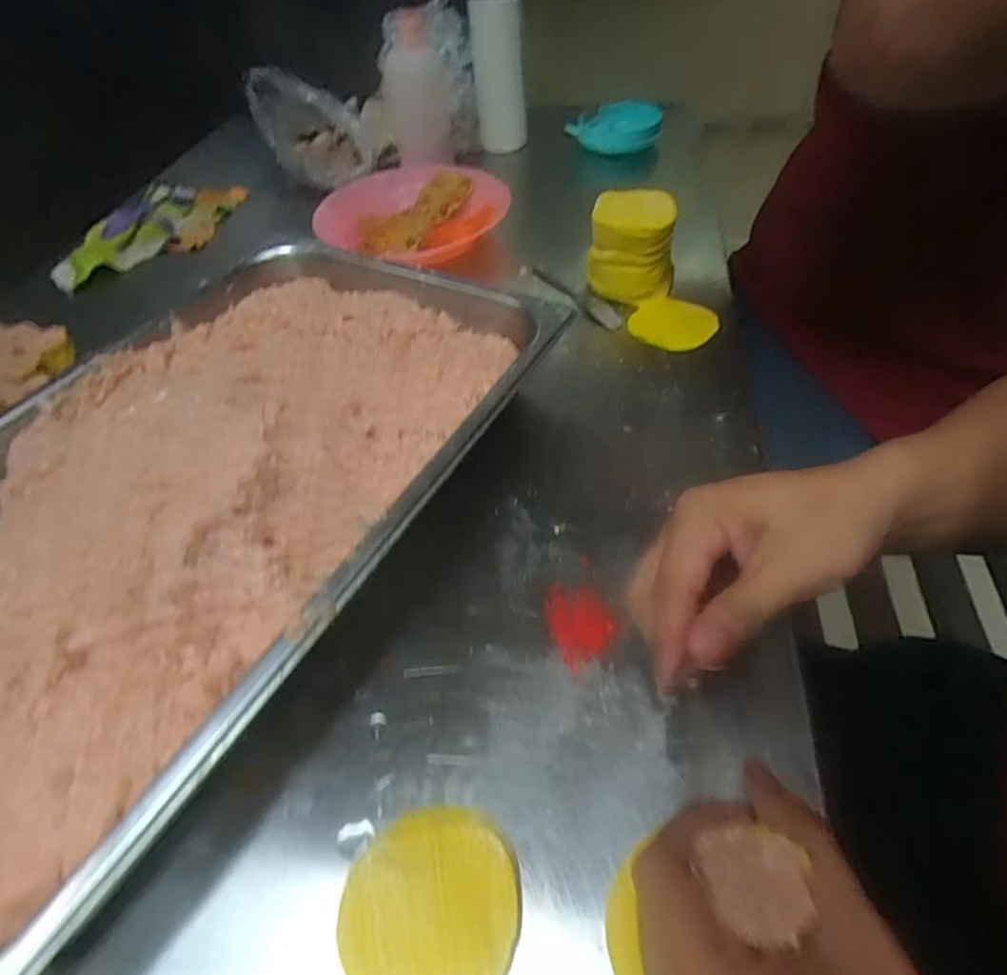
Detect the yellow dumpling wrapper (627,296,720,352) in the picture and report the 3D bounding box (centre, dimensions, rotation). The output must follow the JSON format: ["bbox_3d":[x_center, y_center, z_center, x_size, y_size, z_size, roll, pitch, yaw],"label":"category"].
[{"bbox_3d":[0.158,-0.153,0.568,0.076,0.004,0.069,-34,61,-18],"label":"yellow dumpling wrapper"}]

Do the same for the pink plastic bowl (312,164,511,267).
[{"bbox_3d":[-0.099,-0.315,0.705,0.198,0.045,0.191,-2,49,2],"label":"pink plastic bowl"}]

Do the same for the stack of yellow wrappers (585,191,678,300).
[{"bbox_3d":[0.124,-0.234,0.592,0.080,0.083,0.069,11,50,12],"label":"stack of yellow wrappers"}]

